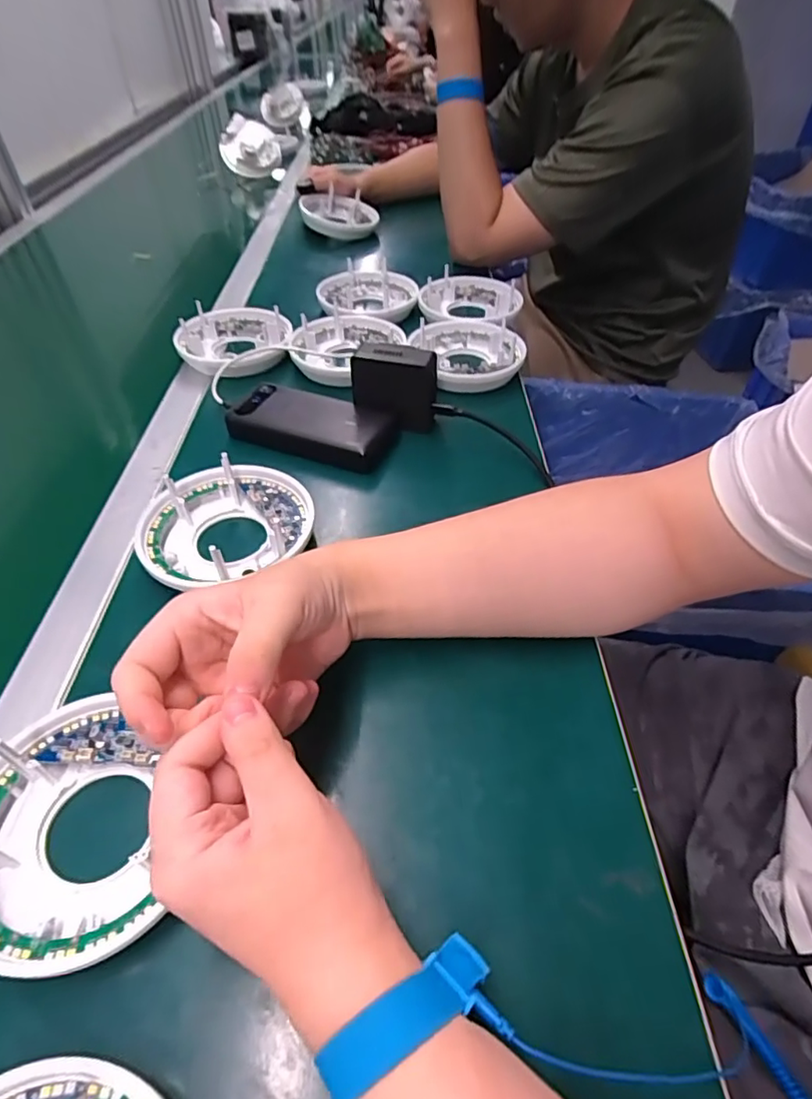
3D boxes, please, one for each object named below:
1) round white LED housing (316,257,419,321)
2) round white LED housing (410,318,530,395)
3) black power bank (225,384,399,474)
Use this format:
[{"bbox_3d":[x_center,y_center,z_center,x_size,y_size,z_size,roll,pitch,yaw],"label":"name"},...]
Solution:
[{"bbox_3d":[-0.052,-0.337,0.746,0.131,0.030,0.129,0,47,0],"label":"round white LED housing"},{"bbox_3d":[0.071,-0.229,0.644,0.111,0.031,0.120,0,47,0],"label":"round white LED housing"},{"bbox_3d":[-0.093,-0.120,0.545,0.164,0.030,0.071,17,49,16],"label":"black power bank"}]

